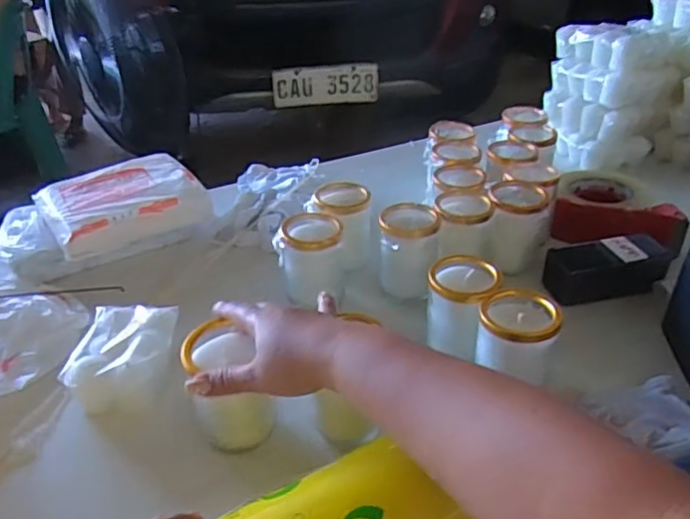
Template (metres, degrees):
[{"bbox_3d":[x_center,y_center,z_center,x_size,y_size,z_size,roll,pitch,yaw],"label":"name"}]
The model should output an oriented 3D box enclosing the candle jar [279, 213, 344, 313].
[{"bbox_3d":[-0.036,0.002,0.653,0.070,0.083,0.072,-2,34,-1],"label":"candle jar"}]

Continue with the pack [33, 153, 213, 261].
[{"bbox_3d":[-0.288,-0.062,0.771,0.187,0.079,0.153,-26,39,-28],"label":"pack"}]

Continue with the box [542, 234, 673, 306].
[{"bbox_3d":[0.298,0.006,0.668,0.132,0.060,0.049,-11,34,-7],"label":"box"}]

